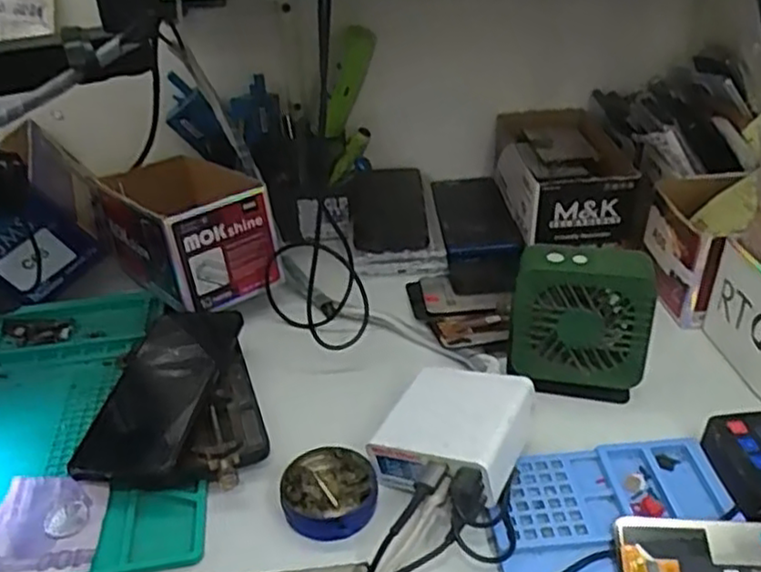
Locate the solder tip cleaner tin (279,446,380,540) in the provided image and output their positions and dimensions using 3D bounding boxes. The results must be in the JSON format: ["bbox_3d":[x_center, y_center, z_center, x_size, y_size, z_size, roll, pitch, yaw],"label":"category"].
[{"bbox_3d":[-0.033,0.134,0.458,0.059,0.021,0.059,-2,34,1],"label":"solder tip cleaner tin"}]

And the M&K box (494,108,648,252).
[{"bbox_3d":[0.191,-0.112,0.724,0.129,0.074,0.189,-1,34,2],"label":"M&K box"}]

